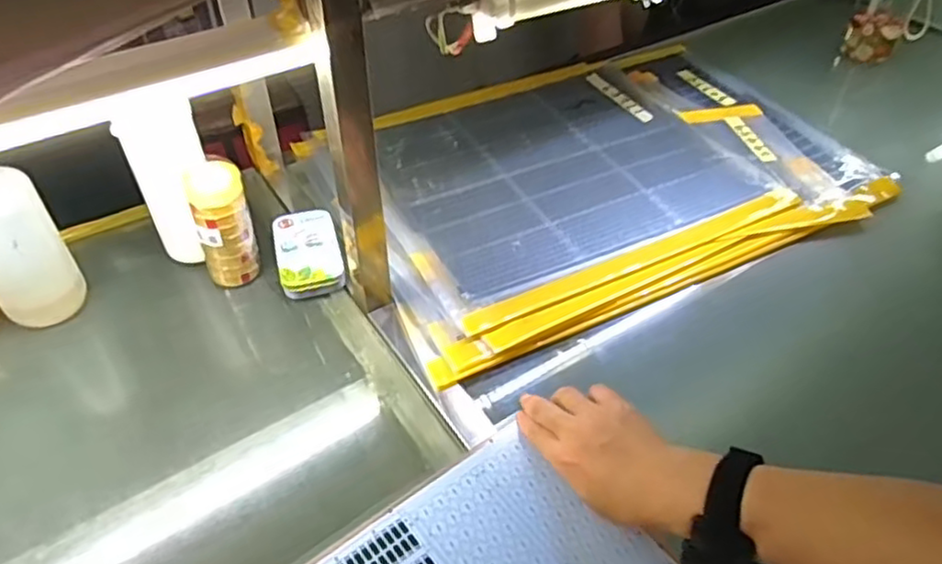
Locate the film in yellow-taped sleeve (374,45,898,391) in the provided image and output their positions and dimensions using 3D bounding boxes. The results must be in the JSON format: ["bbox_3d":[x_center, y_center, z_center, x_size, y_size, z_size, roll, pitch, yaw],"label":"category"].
[{"bbox_3d":[0.149,-0.151,0.833,0.599,0.021,0.426,-19,48,-20],"label":"film in yellow-taped sleeve"}]

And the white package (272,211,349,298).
[{"bbox_3d":[-0.168,-0.030,0.704,0.062,0.029,0.109,-13,47,-14],"label":"white package"}]

